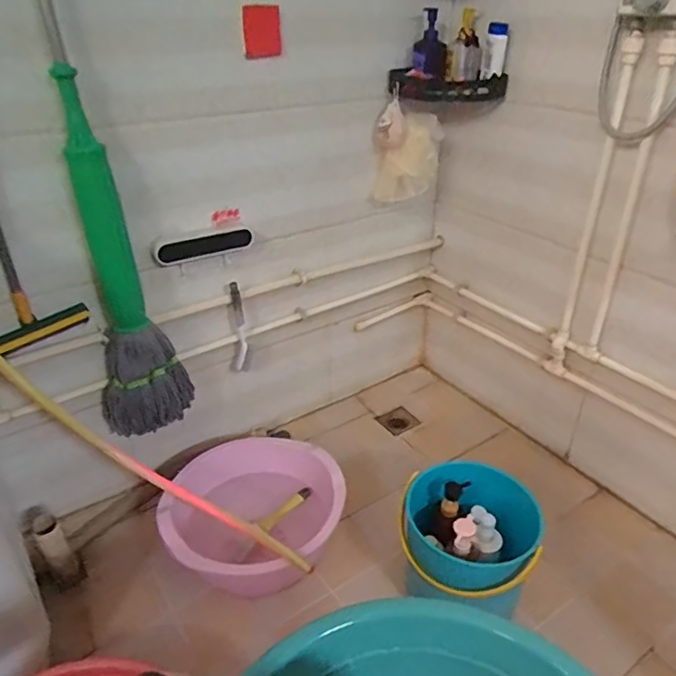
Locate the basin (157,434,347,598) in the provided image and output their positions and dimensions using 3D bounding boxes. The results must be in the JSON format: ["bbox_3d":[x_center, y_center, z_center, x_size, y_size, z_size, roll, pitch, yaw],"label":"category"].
[{"bbox_3d":[-0.178,0.400,1.205,0.367,0.194,0.353,0,31,0],"label":"basin"}]

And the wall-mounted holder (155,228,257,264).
[{"bbox_3d":[-0.293,-0.207,1.213,0.227,0.051,0.022,-18,35,-26],"label":"wall-mounted holder"}]

